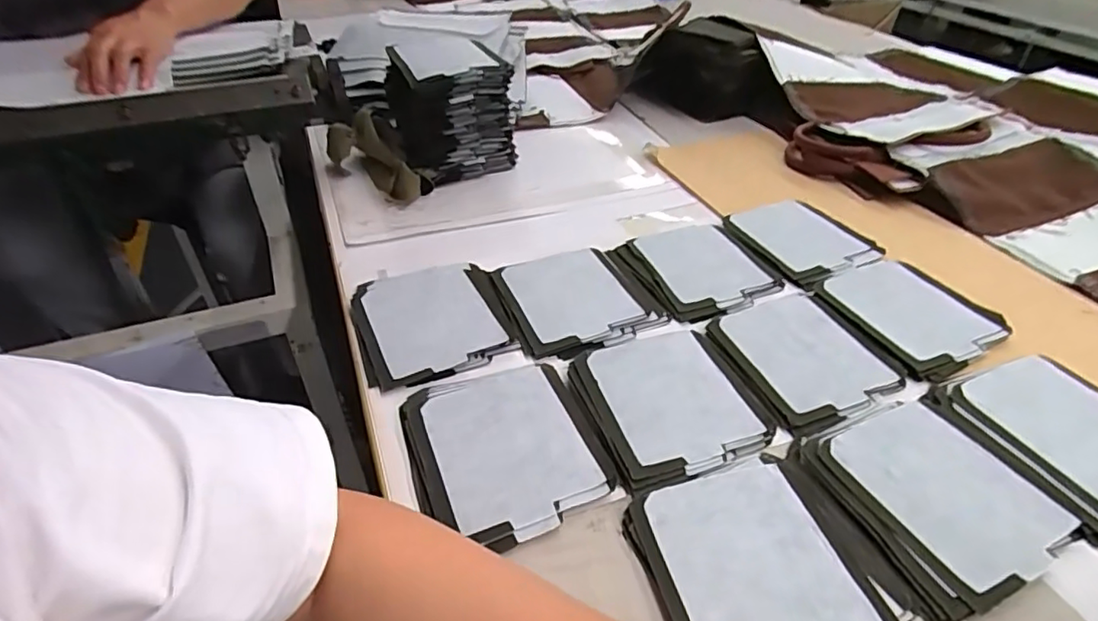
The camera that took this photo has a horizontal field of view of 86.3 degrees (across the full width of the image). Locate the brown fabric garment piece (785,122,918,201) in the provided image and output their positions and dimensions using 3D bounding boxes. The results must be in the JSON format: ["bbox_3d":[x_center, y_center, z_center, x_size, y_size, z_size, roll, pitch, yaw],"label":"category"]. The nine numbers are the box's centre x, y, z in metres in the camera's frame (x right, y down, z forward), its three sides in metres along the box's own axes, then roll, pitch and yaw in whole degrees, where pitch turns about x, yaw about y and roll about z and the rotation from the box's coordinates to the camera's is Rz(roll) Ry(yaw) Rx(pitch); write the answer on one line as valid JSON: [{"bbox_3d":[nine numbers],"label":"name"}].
[{"bbox_3d":[0.413,-0.202,0.809,0.177,0.047,0.074,32,47,33],"label":"brown fabric garment piece"}]

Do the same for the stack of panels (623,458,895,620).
[{"bbox_3d":[0.129,0.164,0.372,0.128,0.012,0.140,-11,40,-15],"label":"stack of panels"}]

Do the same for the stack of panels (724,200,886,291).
[{"bbox_3d":[0.292,-0.086,0.686,0.133,0.012,0.148,-17,41,-22],"label":"stack of panels"}]

